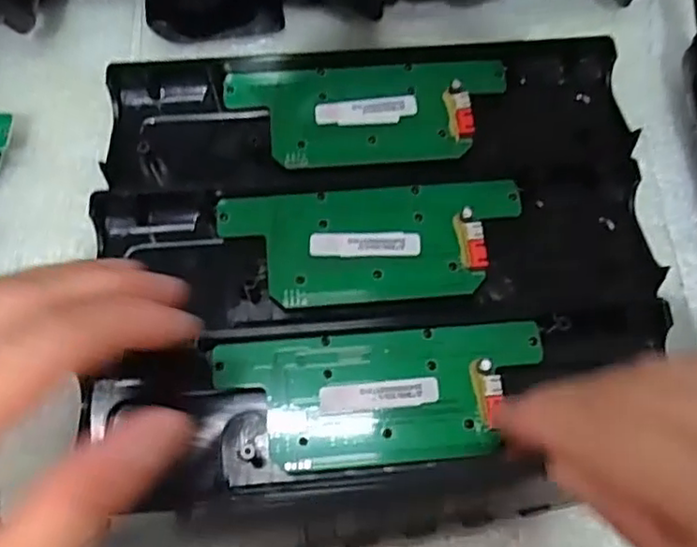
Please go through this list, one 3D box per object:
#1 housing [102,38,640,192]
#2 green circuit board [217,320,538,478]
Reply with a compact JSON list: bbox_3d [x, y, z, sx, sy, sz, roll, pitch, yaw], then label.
[{"bbox_3d":[0.010,-0.079,0.323,0.245,0.016,0.075,-4,70,-3],"label":"housing"},{"bbox_3d":[0.015,0.050,0.270,0.133,0.008,0.054,-4,70,-3],"label":"green circuit board"}]

